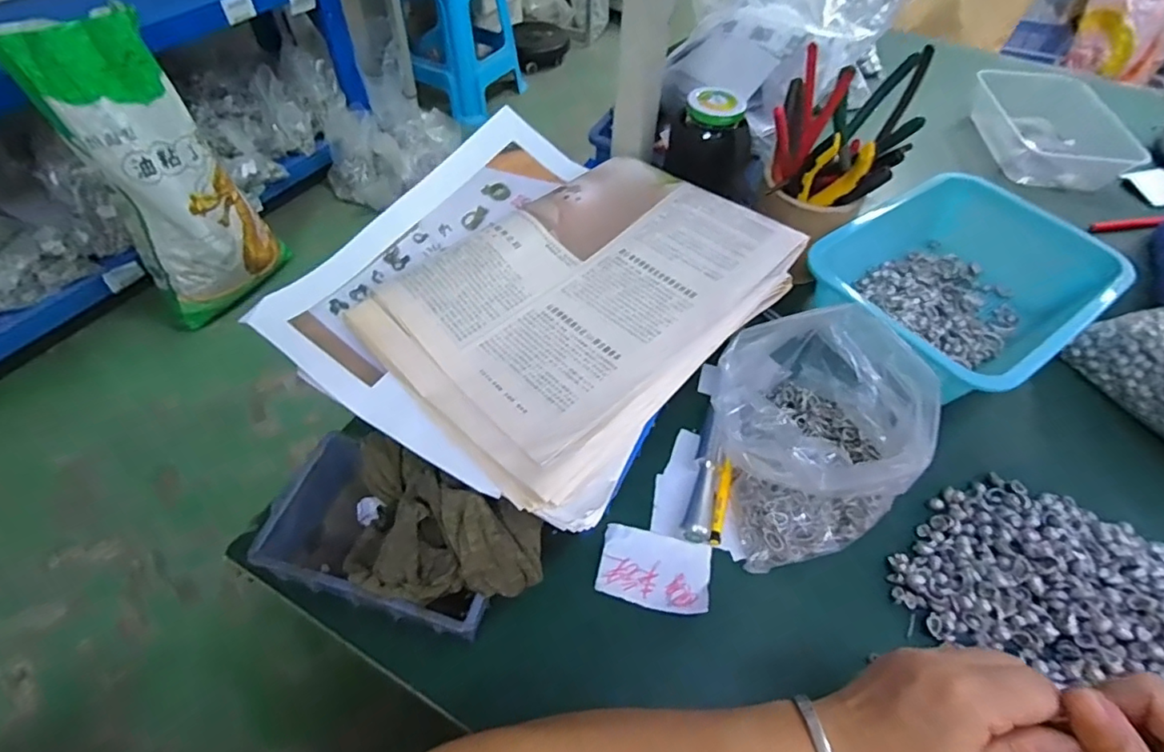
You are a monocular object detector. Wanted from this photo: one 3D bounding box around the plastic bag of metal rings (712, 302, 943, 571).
[{"bbox_3d":[0.179,0.033,0.406,0.172,0.099,0.147,-17,54,-15],"label":"plastic bag of metal rings"}]

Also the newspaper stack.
[{"bbox_3d":[0.008,-0.057,0.394,0.203,0.037,0.275,38,60,24],"label":"newspaper stack"}]

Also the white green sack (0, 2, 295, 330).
[{"bbox_3d":[-0.920,-0.435,1.229,0.278,0.621,0.175,-32,59,-24],"label":"white green sack"}]

